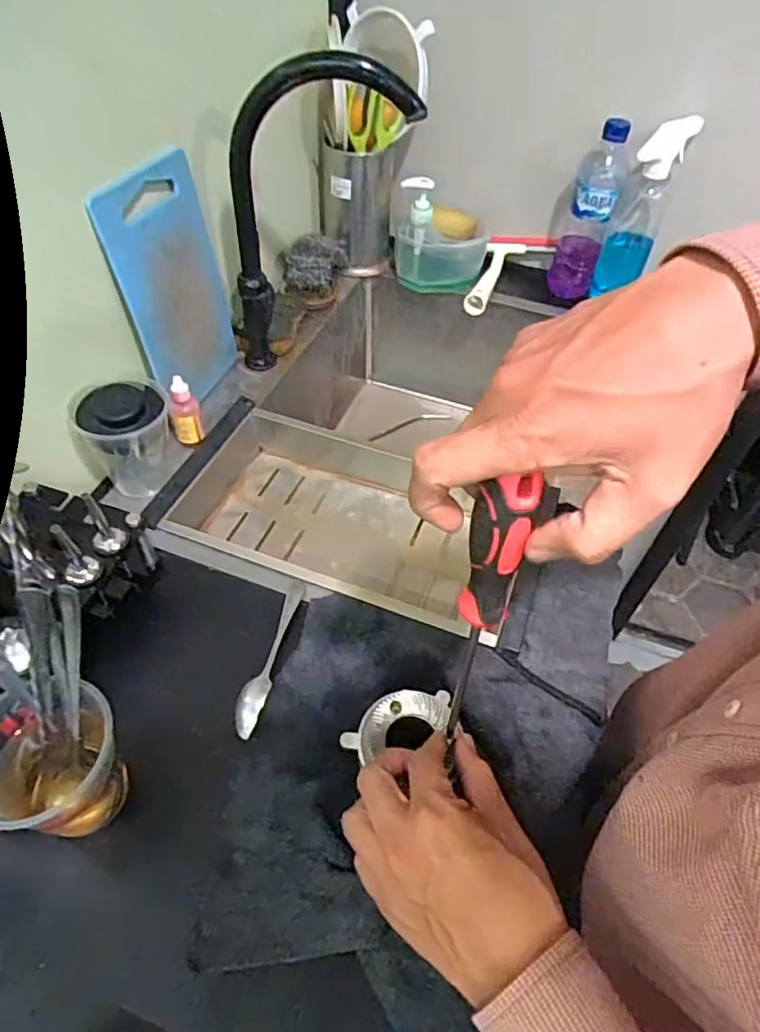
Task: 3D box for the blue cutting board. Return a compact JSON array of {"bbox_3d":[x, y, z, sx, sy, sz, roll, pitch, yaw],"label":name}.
[{"bbox_3d":[-0.210,-0.236,0.621,0.013,0.234,0.148,15,49,16],"label":"blue cutting board"}]

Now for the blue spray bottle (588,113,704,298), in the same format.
[{"bbox_3d":[0.360,-0.414,0.822,0.063,0.225,0.075,23,52,15],"label":"blue spray bottle"}]

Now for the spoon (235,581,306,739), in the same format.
[{"bbox_3d":[-0.090,0.114,0.500,0.022,0.013,0.144,13,50,8],"label":"spoon"}]

